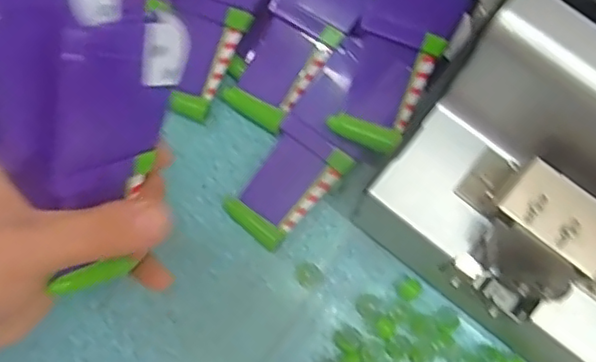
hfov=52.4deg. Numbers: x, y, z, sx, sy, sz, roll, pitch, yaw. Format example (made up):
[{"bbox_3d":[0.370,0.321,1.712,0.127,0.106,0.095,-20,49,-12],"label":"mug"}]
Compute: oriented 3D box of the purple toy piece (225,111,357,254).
[{"bbox_3d":[-0.006,0.002,0.327,0.041,0.012,0.064,40,94,11],"label":"purple toy piece"}]

